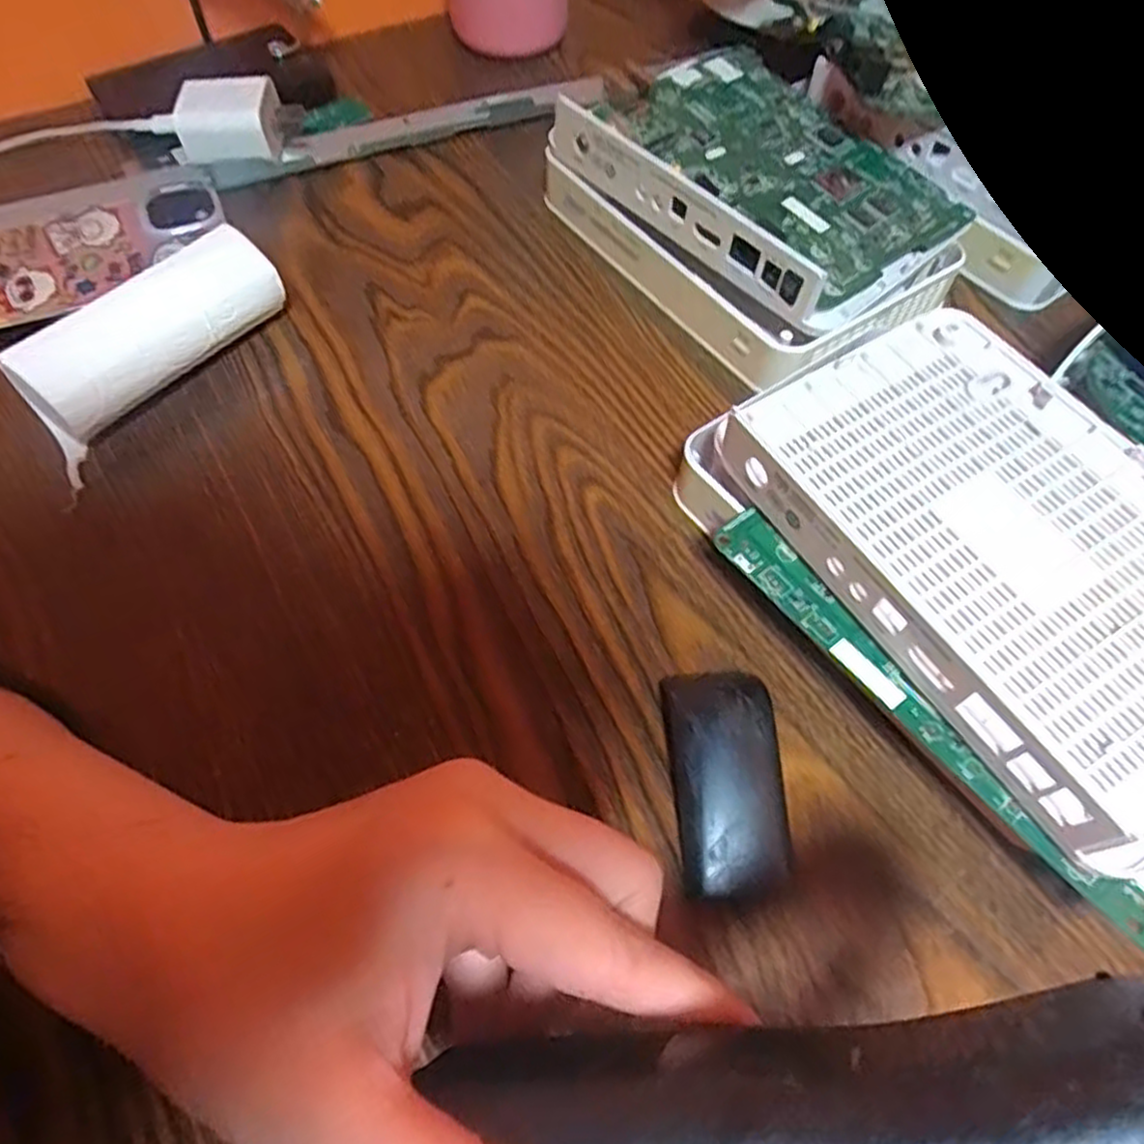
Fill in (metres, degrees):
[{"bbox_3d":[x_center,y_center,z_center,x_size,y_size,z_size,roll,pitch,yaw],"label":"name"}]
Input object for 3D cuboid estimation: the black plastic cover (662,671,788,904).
[{"bbox_3d":[0.048,0.063,0.234,0.032,0.017,0.070,-3,61,-2],"label":"black plastic cover"}]

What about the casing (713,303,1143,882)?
[{"bbox_3d":[0.140,-0.012,0.237,0.117,0.017,0.177,-28,65,-16],"label":"casing"}]

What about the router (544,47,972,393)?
[{"bbox_3d":[0.084,-0.166,0.345,0.131,0.047,0.171,-33,66,-18],"label":"router"}]

